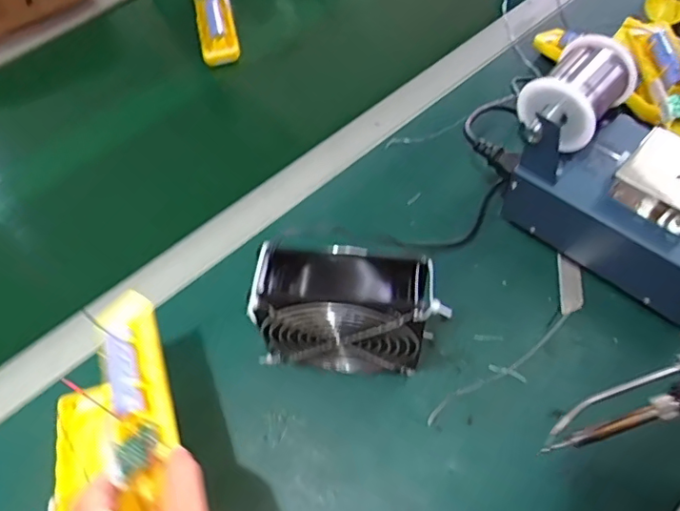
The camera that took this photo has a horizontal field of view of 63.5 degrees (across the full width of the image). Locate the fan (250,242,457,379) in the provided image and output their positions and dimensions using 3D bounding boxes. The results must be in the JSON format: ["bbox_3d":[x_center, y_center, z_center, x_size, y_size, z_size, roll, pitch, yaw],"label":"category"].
[{"bbox_3d":[0.005,0.044,0.416,0.133,0.121,0.055,0,58,4],"label":"fan"}]

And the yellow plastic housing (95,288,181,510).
[{"bbox_3d":[-0.135,0.089,0.367,0.043,0.021,0.146,-15,58,-7],"label":"yellow plastic housing"}]

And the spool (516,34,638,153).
[{"bbox_3d":[0.196,-0.133,0.459,0.066,0.073,0.075,34,66,22],"label":"spool"}]

